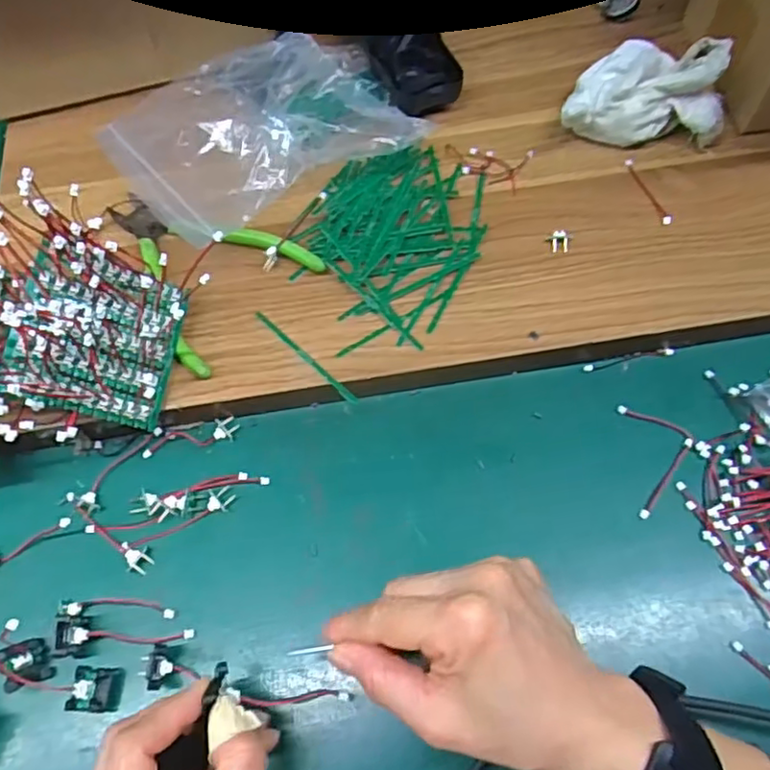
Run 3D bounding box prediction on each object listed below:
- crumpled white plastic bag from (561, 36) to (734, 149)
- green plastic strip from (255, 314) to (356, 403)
[{"bbox_3d":[0.172,-0.204,0.431,0.112,0.061,0.075,0,65,-1],"label":"crumpled white plastic bag"},{"bbox_3d":[-0.048,-0.018,0.381,0.085,0.004,0.005,40,72,19],"label":"green plastic strip"}]

